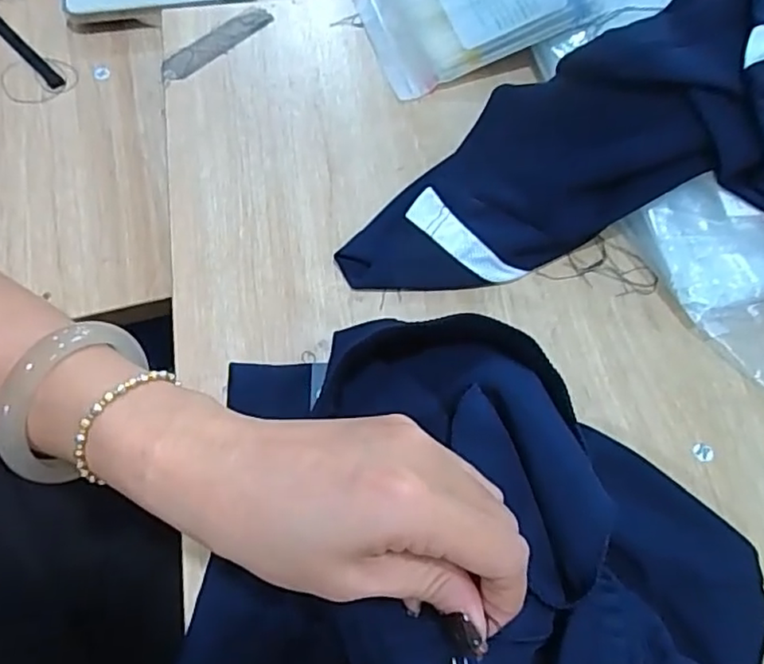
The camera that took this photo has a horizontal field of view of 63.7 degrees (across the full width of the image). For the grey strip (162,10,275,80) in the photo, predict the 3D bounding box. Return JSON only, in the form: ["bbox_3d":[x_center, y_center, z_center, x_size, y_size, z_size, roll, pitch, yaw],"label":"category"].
[{"bbox_3d":[-0.127,-0.225,0.481,0.100,0.005,0.021,-40,83,-18],"label":"grey strip"}]

